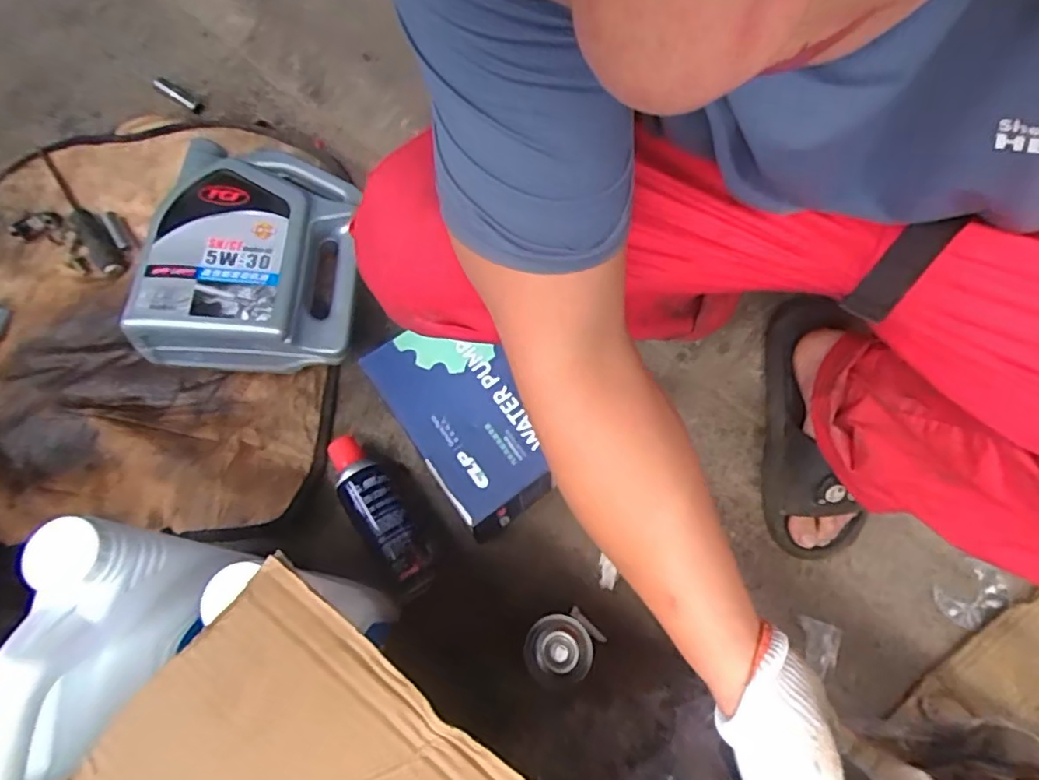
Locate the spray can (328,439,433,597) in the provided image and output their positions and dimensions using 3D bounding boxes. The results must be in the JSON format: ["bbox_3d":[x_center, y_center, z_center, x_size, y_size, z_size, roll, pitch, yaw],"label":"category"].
[{"bbox_3d":[-0.152,0.132,0.654,0.050,0.065,0.188,-34,73,-12],"label":"spray can"}]

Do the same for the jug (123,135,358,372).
[{"bbox_3d":[-0.299,-0.184,0.699,0.210,0.102,0.306,1,69,0],"label":"jug"}]

